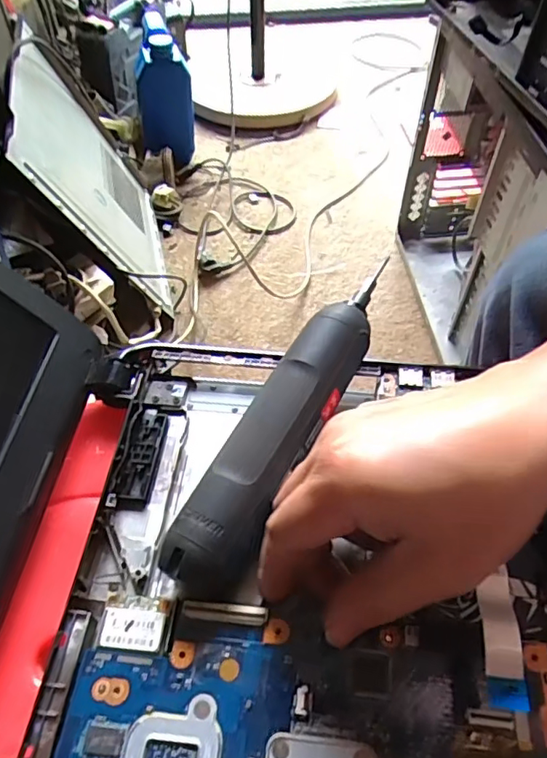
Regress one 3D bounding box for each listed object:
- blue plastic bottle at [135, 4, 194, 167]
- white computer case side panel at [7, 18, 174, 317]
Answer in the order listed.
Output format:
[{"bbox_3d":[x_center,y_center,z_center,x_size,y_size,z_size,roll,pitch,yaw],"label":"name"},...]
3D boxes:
[{"bbox_3d":[-0.192,-0.501,0.972,0.095,0.295,0.080,-13,73,-10],"label":"blue plastic bottle"},{"bbox_3d":[-0.253,-0.287,0.809,0.026,0.374,0.264,-14,70,14],"label":"white computer case side panel"}]

